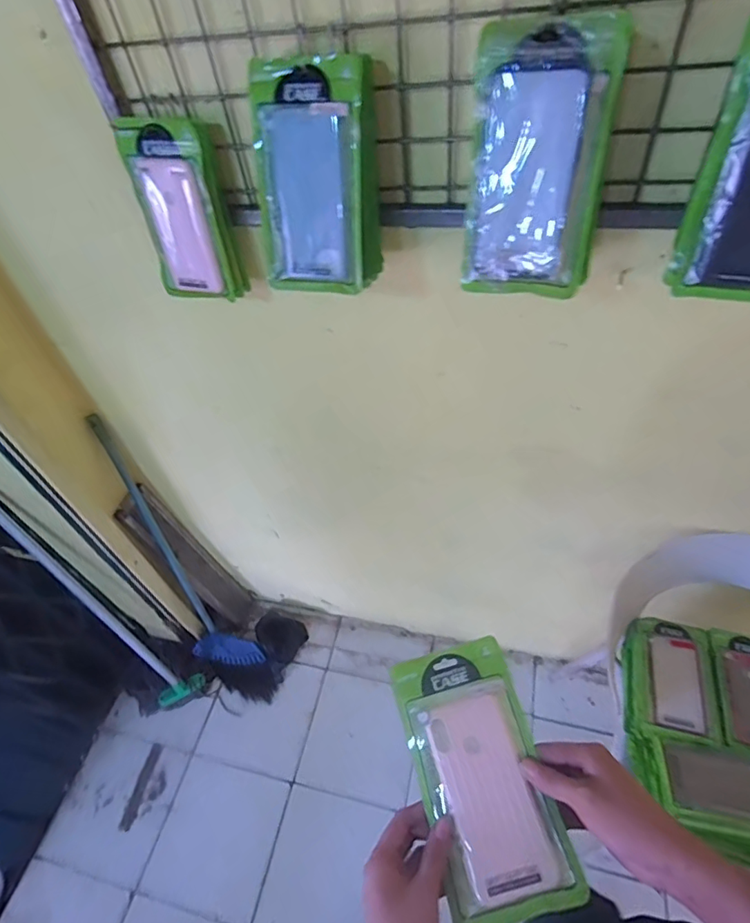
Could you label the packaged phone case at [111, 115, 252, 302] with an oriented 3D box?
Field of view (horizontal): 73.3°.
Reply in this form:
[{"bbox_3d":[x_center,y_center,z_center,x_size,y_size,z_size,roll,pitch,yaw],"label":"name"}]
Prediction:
[{"bbox_3d":[-0.240,-0.307,0.634,0.118,0.207,0.030,5,42,9],"label":"packaged phone case"}]

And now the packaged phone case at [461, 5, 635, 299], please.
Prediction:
[{"bbox_3d":[0.141,-0.254,0.441,0.115,0.208,0.033,9,30,17],"label":"packaged phone case"}]

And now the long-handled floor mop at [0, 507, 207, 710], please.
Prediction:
[{"bbox_3d":[-0.686,0.284,1.141,0.080,0.989,0.114,12,48,38],"label":"long-handled floor mop"}]

